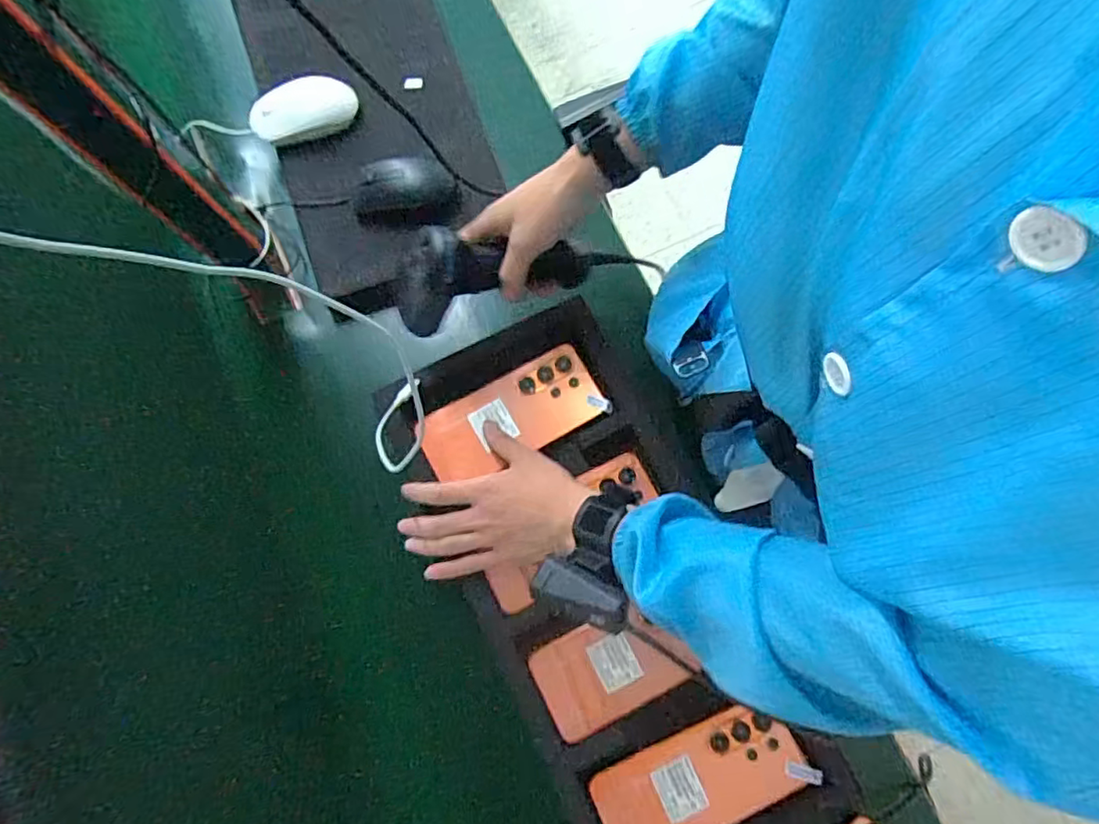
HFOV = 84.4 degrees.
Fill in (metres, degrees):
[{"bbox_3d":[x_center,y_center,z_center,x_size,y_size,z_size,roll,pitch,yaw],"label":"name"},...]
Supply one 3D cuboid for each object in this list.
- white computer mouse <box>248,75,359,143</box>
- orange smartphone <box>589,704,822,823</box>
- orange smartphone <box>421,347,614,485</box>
[{"bbox_3d":[-0.258,-0.317,0.641,0.112,0.050,0.049,-16,77,-3],"label":"white computer mouse"},{"bbox_3d":[0.122,0.297,0.489,0.170,0.006,0.074,-22,77,-4],"label":"orange smartphone"},{"bbox_3d":[-0.036,0.001,0.565,0.167,0.010,0.078,-24,77,-3],"label":"orange smartphone"}]

